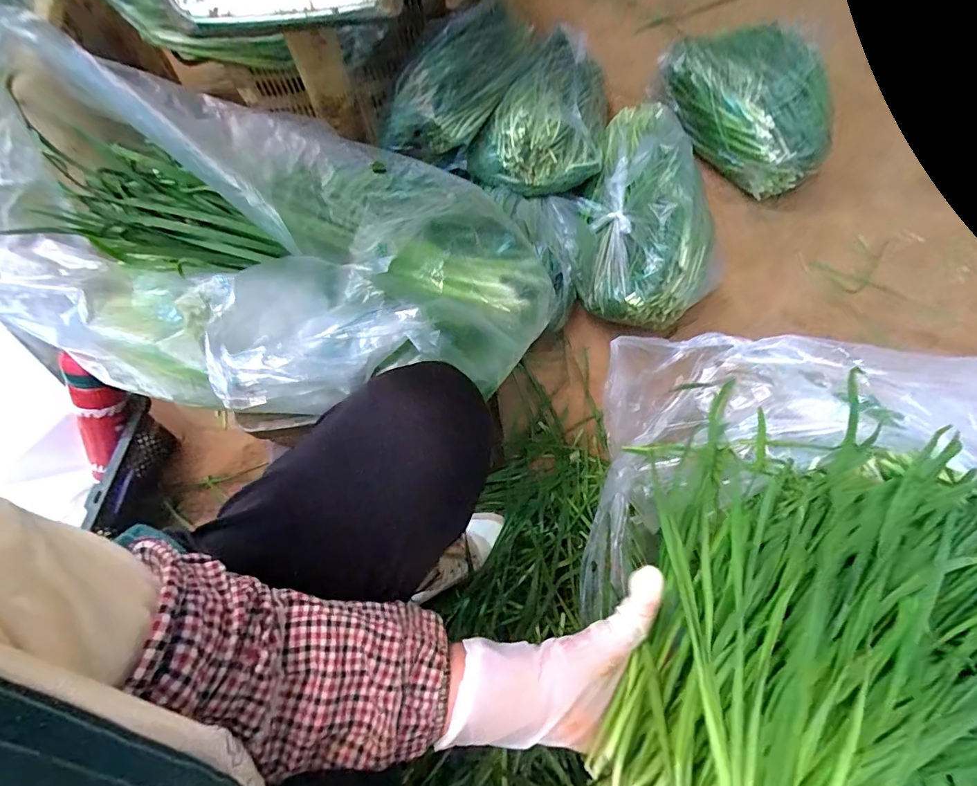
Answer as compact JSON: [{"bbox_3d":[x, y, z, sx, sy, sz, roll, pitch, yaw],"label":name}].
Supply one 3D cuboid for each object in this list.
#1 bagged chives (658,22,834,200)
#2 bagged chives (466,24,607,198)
[{"bbox_3d":[0.516,-0.590,0.929,0.188,0.168,0.388,-24,67,-8],"label":"bagged chives"},{"bbox_3d":[0.131,-0.614,0.952,0.246,0.121,0.477,12,67,8],"label":"bagged chives"}]

